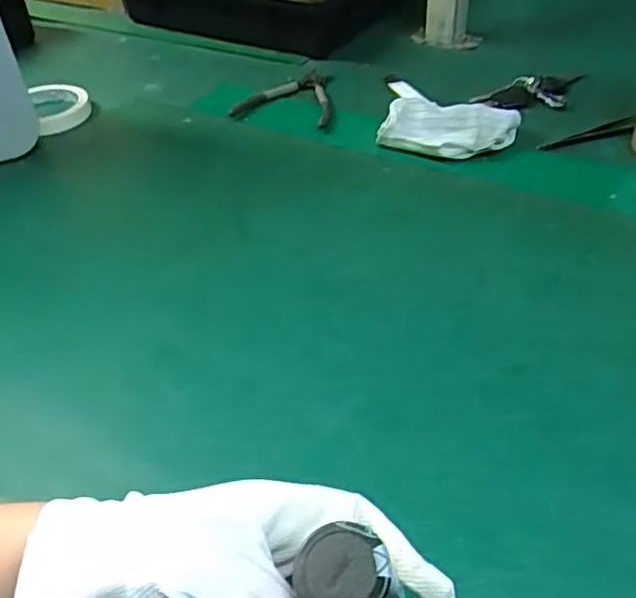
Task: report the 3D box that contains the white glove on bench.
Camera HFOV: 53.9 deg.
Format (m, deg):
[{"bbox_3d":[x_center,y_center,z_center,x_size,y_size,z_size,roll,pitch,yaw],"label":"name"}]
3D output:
[{"bbox_3d":[0.127,-0.167,0.611,0.122,0.032,0.061,14,45,19],"label":"white glove on bench"}]

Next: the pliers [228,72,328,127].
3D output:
[{"bbox_3d":[-0.028,-0.229,0.702,0.104,0.015,0.130,7,43,12],"label":"pliers"}]

